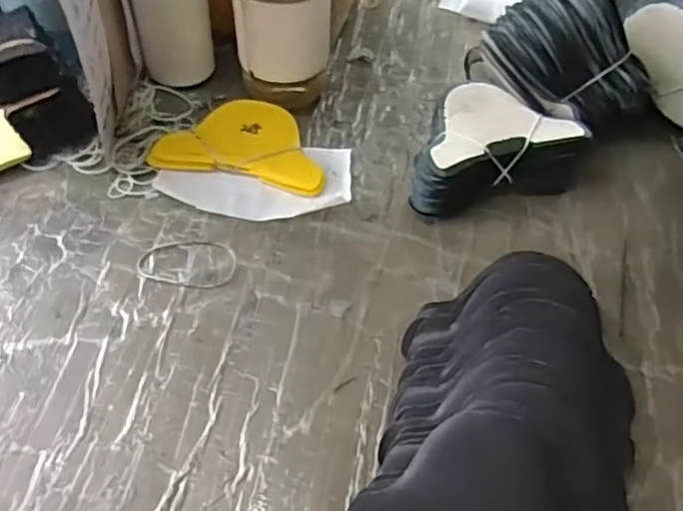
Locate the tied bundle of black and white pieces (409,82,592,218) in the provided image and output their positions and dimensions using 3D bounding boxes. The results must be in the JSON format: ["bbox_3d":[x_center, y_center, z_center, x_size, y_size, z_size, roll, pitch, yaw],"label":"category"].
[{"bbox_3d":[0.121,-0.093,0.515,0.144,0.049,0.096,-11,54,-11],"label":"tied bundle of black and white pieces"}]

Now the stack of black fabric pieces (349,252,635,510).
[{"bbox_3d":[0.107,0.090,0.372,0.149,0.054,0.201,16,54,10],"label":"stack of black fabric pieces"}]

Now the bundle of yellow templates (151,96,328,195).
[{"bbox_3d":[-0.079,-0.098,0.529,0.140,0.015,0.091,11,55,5],"label":"bundle of yellow templates"}]

